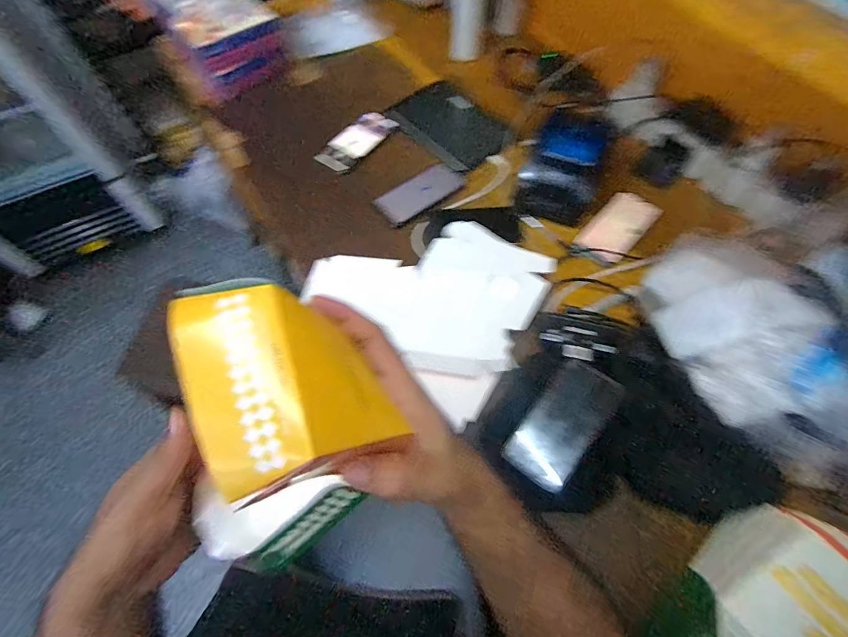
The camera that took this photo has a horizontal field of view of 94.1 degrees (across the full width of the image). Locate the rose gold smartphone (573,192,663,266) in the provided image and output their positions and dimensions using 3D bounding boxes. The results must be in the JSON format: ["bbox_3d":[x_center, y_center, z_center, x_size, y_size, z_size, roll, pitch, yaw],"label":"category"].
[{"bbox_3d":[0.339,-0.161,0.687,0.082,0.007,0.168,40,70,19],"label":"rose gold smartphone"}]

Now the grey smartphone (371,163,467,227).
[{"bbox_3d":[-0.006,-0.234,0.729,0.168,0.008,0.074,-36,68,-16],"label":"grey smartphone"}]

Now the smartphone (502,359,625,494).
[{"bbox_3d":[0.180,0.133,0.512,0.082,0.009,0.169,32,70,31],"label":"smartphone"}]

